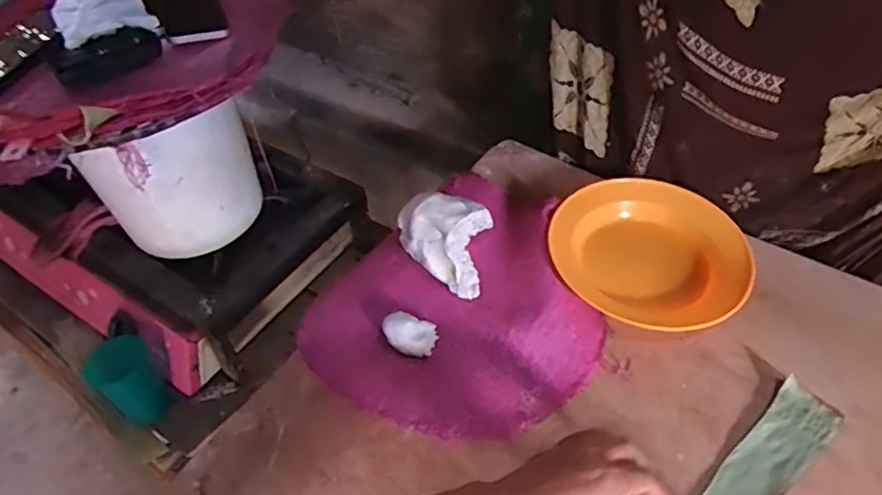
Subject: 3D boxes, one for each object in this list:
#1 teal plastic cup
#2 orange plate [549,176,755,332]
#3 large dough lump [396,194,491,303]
[{"bbox_3d":[-0.413,0.178,0.827,0.068,0.104,0.072,-3,48,3],"label":"teal plastic cup"},{"bbox_3d":[0.243,0.002,0.722,0.216,0.034,0.196,13,51,17],"label":"orange plate"},{"bbox_3d":[0.003,-0.012,0.703,0.110,0.073,0.089,18,53,20],"label":"large dough lump"}]

